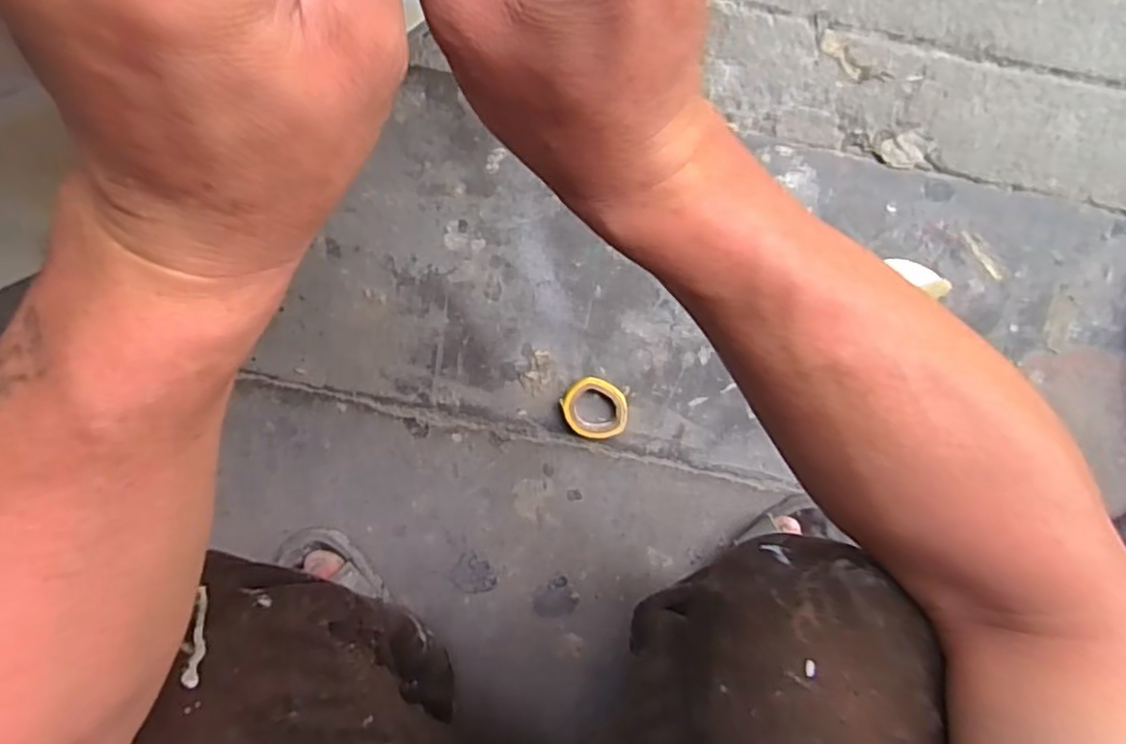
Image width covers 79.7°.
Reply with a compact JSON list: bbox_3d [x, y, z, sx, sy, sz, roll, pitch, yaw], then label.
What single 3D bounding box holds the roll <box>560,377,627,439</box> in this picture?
[{"bbox_3d":[0.029,0.033,0.604,0.059,0.014,0.052,25,102,-3],"label":"roll"}]

